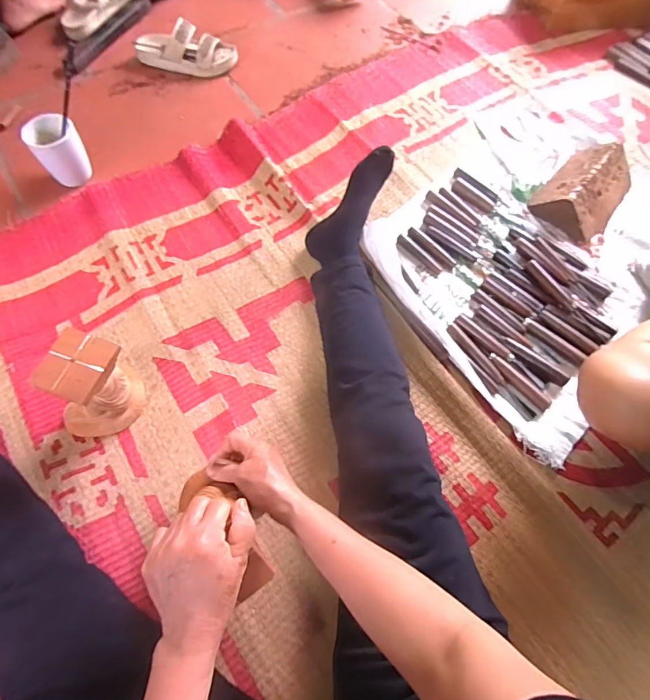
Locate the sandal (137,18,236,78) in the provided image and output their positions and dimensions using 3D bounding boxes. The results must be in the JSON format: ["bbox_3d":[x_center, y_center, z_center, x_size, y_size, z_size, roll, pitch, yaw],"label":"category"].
[{"bbox_3d":[-0.319,-0.688,0.986,0.218,0.065,0.082,9,66,2],"label":"sandal"}]

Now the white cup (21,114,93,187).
[{"bbox_3d":[-0.501,-0.378,0.818,0.083,0.096,0.082,1,66,-1],"label":"white cup"}]

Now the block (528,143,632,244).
[{"bbox_3d":[0.511,-0.317,0.837,0.136,0.063,0.202,40,71,15],"label":"block"}]

